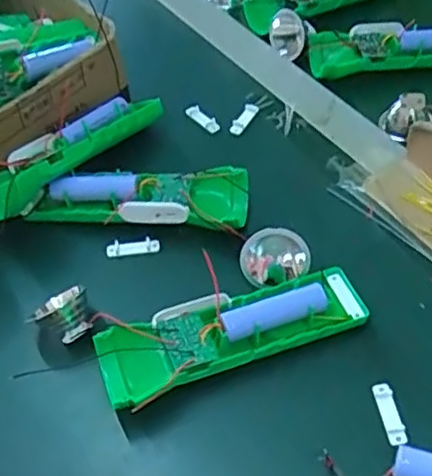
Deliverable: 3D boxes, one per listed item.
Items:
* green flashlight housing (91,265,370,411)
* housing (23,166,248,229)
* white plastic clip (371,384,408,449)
[{"bbox_3d":[0.011,0.058,0.407,0.161,0.027,0.046,-18,50,-11],"label":"green flashlight housing"},{"bbox_3d":[-0.055,-0.022,0.481,0.154,0.032,0.045,-4,49,1],"label":"housing"},{"bbox_3d":[0.099,0.100,0.384,0.011,0.004,0.037,-9,49,-3],"label":"white plastic clip"}]

